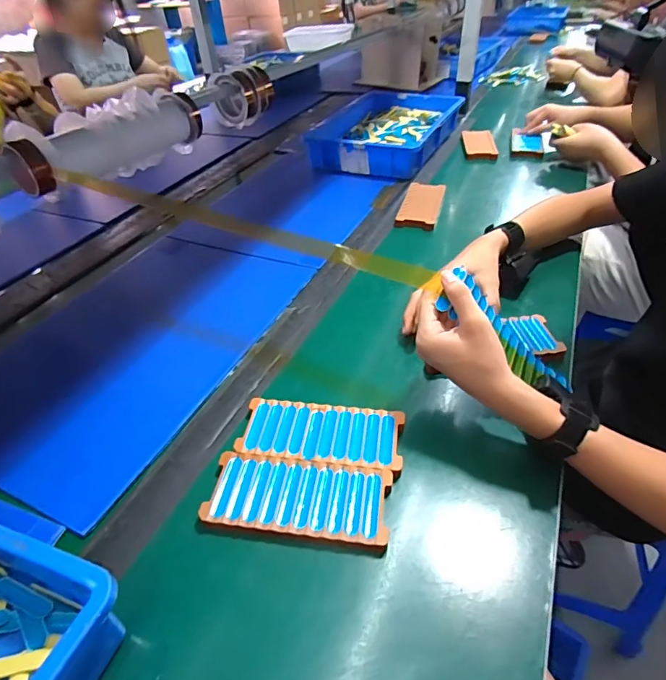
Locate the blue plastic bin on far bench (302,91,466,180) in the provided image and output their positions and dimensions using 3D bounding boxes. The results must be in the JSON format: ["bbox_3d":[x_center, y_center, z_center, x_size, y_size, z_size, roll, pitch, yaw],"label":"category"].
[{"bbox_3d":[0.129,-0.537,1.123,0.330,0.090,0.396,13,44,18],"label":"blue plastic bin on far bench"}]

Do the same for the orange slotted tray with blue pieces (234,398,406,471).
[{"bbox_3d":[-0.013,0.102,0.474,0.171,0.016,0.071,4,42,8],"label":"orange slotted tray with blue pieces"}]

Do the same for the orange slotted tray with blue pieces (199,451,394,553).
[{"bbox_3d":[-0.033,0.151,0.416,0.170,0.011,0.075,5,42,8],"label":"orange slotted tray with blue pieces"}]

